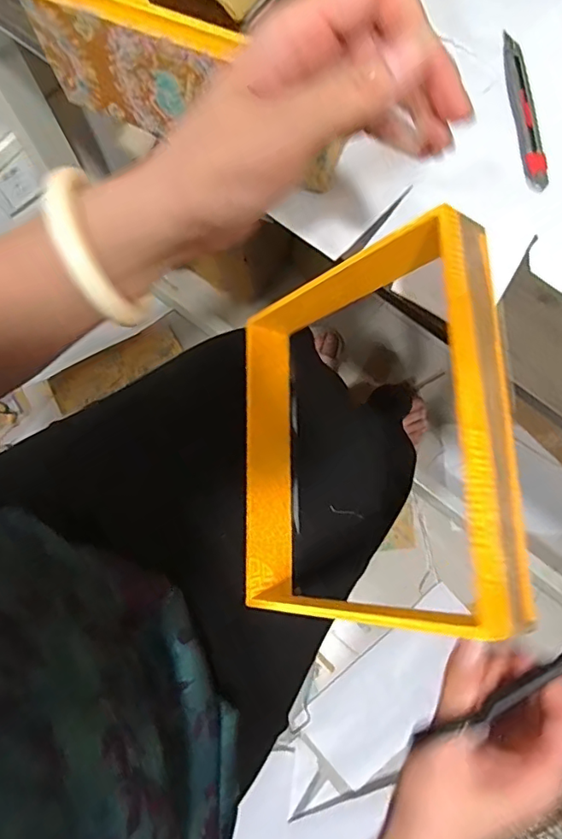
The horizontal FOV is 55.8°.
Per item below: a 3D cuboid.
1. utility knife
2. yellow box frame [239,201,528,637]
[{"bbox_3d":[0.196,-0.253,0.431,0.020,0.005,0.146,-1,76,-1],"label":"utility knife"},{"bbox_3d":[0.051,0.012,0.363,0.050,0.211,0.238,8,71,-32],"label":"yellow box frame"}]

